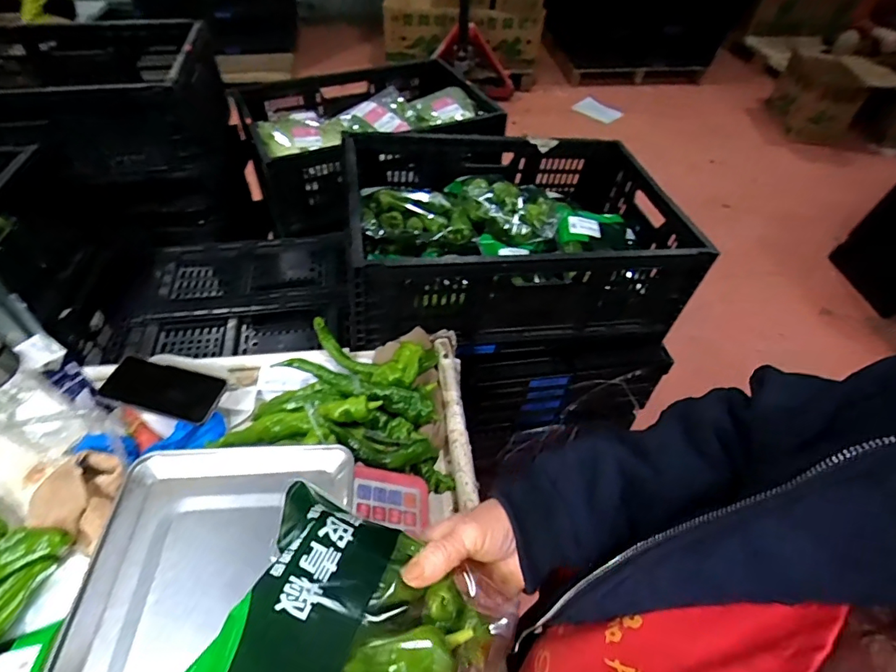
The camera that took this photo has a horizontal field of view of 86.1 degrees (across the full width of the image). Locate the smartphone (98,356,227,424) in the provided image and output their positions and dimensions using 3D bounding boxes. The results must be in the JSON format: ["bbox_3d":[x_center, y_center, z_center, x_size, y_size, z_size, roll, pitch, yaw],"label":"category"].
[{"bbox_3d":[-0.369,0.068,0.621,0.144,0.008,0.062,15,62,3],"label":"smartphone"}]

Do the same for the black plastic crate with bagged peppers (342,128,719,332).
[{"bbox_3d":[0.127,-0.207,0.894,0.574,0.201,0.391,-6,50,-8],"label":"black plastic crate with bagged peppers"}]

